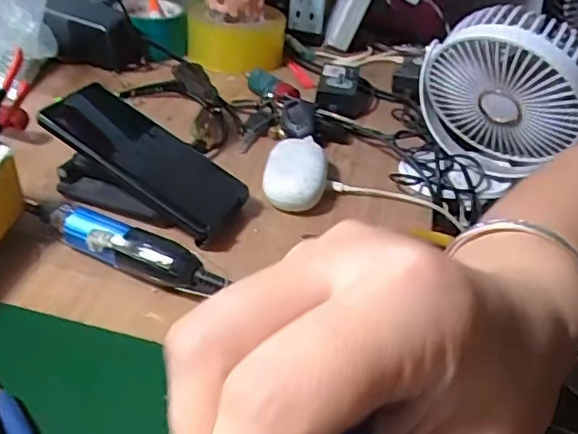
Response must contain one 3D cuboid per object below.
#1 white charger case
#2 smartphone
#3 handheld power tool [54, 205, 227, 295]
[{"bbox_3d":[0.007,-0.039,0.528,0.055,0.034,0.084,8,37,3],"label":"white charger case"},{"bbox_3d":[-0.118,-0.050,0.473,0.167,0.017,0.072,35,40,0],"label":"smartphone"},{"bbox_3d":[-0.117,0.027,0.415,0.145,0.036,0.032,19,39,18],"label":"handheld power tool"}]

